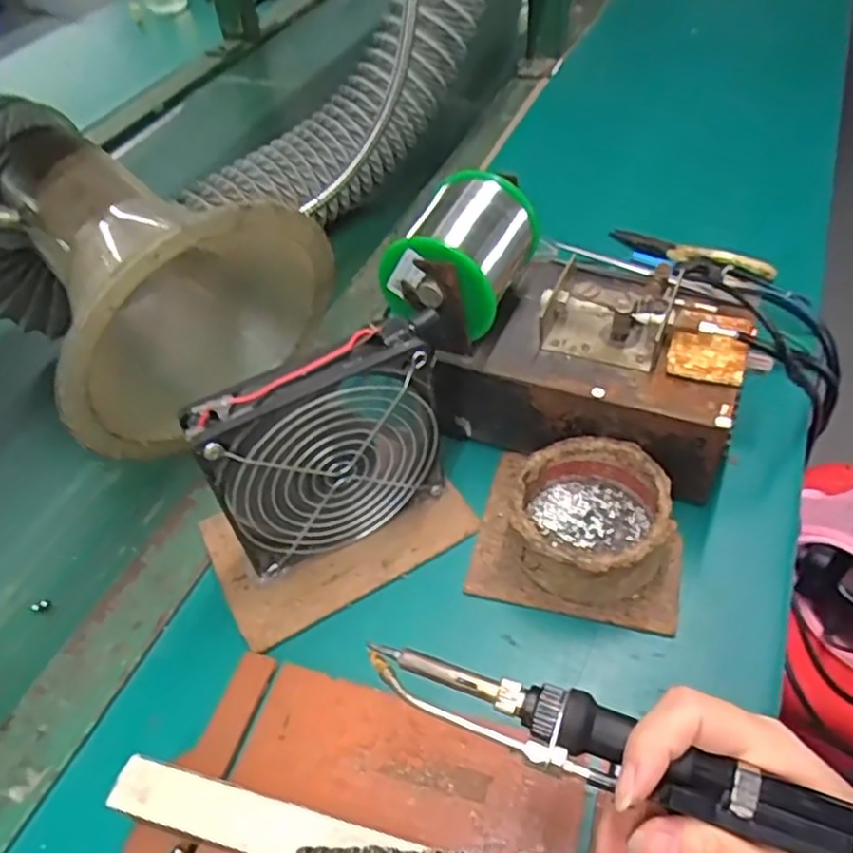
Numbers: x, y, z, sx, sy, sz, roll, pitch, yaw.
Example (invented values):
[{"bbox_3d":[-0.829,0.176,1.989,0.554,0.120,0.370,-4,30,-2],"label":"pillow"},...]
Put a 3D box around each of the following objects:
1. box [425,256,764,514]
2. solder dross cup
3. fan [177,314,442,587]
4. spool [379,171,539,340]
[{"bbox_3d":[0.106,-0.037,0.413,0.159,0.084,0.116,23,54,25],"label":"box"},{"bbox_3d":[0.088,0.051,0.370,0.077,0.043,0.083,-3,48,4],"label":"solder dross cup"},{"bbox_3d":[-0.049,0.016,0.361,0.119,0.127,0.028,-25,50,-15],"label":"fan"},{"bbox_3d":[0.021,-0.098,0.398,0.068,0.071,0.082,16,52,20],"label":"spool"}]

